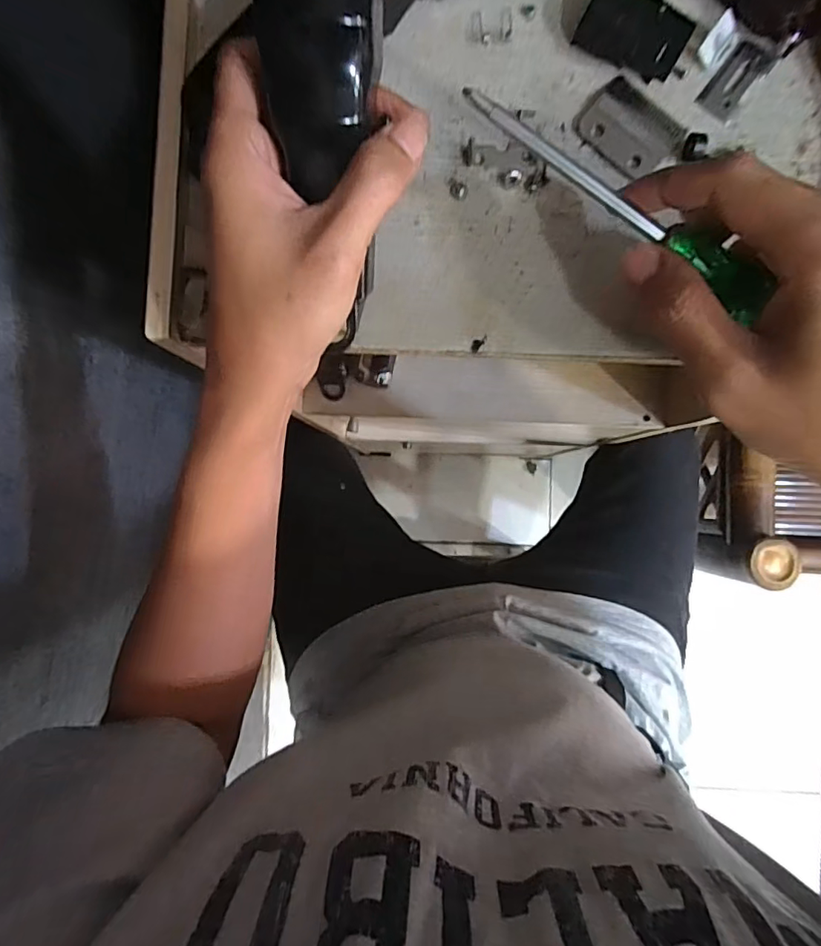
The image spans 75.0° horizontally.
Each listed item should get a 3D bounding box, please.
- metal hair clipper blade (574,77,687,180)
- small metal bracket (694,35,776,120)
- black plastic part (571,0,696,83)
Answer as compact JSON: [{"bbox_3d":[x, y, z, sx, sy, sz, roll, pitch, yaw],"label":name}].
[{"bbox_3d":[0.113,-0.175,0.272,0.050,0.005,0.037,43,89,3],"label":"metal hair clipper blade"},{"bbox_3d":[0.166,-0.202,0.270,0.019,0.004,0.042,38,89,3],"label":"small metal bracket"},{"bbox_3d":[0.112,-0.220,0.268,0.050,0.016,0.029,34,88,3],"label":"black plastic part"}]

